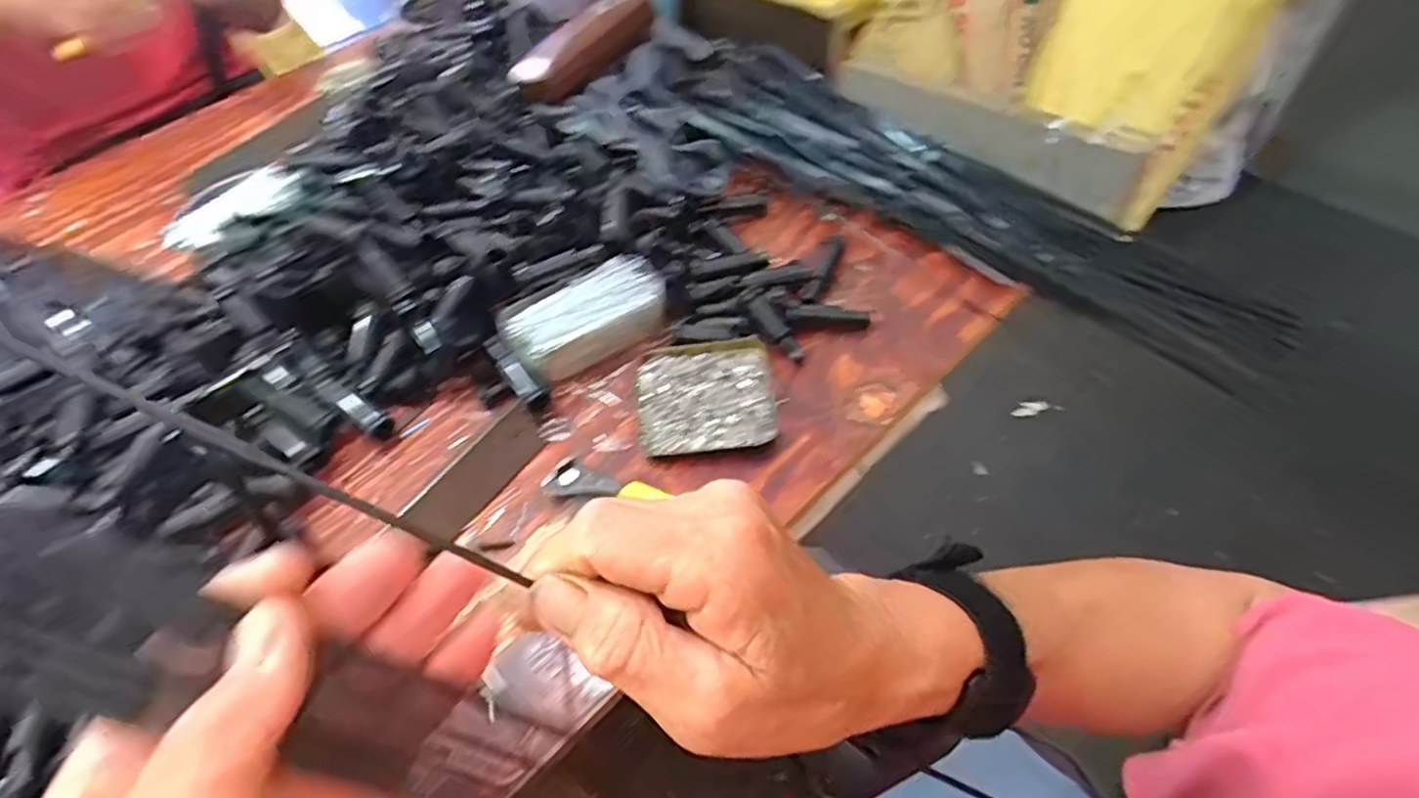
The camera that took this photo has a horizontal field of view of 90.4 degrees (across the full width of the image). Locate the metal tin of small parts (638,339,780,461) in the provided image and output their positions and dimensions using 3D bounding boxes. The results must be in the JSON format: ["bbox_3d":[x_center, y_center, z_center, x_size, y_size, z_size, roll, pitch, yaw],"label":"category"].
[{"bbox_3d":[-0.003,-0.002,0.512,0.097,0.017,0.090,-3,52,3],"label":"metal tin of small parts"}]

